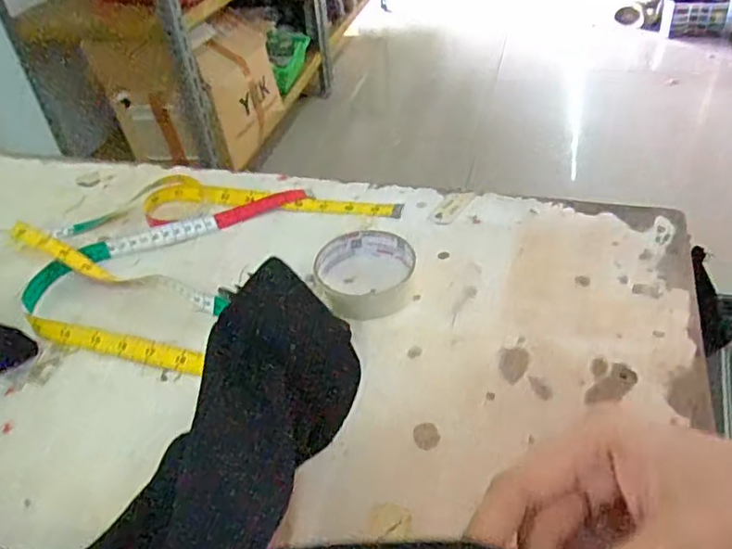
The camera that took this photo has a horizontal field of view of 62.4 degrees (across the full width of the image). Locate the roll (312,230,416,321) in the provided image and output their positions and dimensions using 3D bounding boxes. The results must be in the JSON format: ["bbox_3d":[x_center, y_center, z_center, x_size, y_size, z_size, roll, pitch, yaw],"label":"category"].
[{"bbox_3d":[-0.002,-0.002,0.489,0.078,0.023,0.085,-4,42,3],"label":"roll"}]

